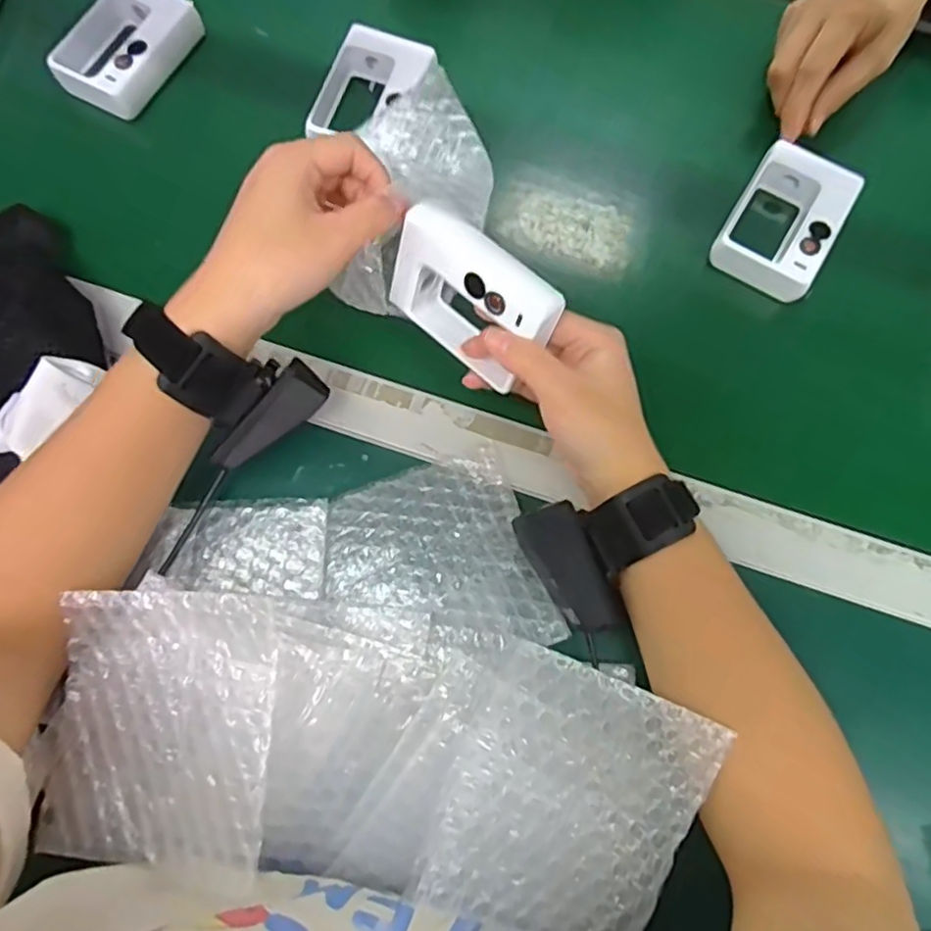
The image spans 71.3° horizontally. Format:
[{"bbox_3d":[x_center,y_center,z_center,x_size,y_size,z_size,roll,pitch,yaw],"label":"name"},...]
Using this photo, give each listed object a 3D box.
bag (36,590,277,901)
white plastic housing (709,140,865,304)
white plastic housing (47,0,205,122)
[{"bbox_3d":[-0.142,0.121,0.301,0.114,0.010,0.123,2,82,18],"label":"bag"},{"bbox_3d":[0.216,-0.166,0.438,0.066,0.024,0.099,29,76,8],"label":"white plastic housing"},{"bbox_3d":[-0.252,-0.312,0.482,0.071,0.028,0.104,27,76,8],"label":"white plastic housing"}]

